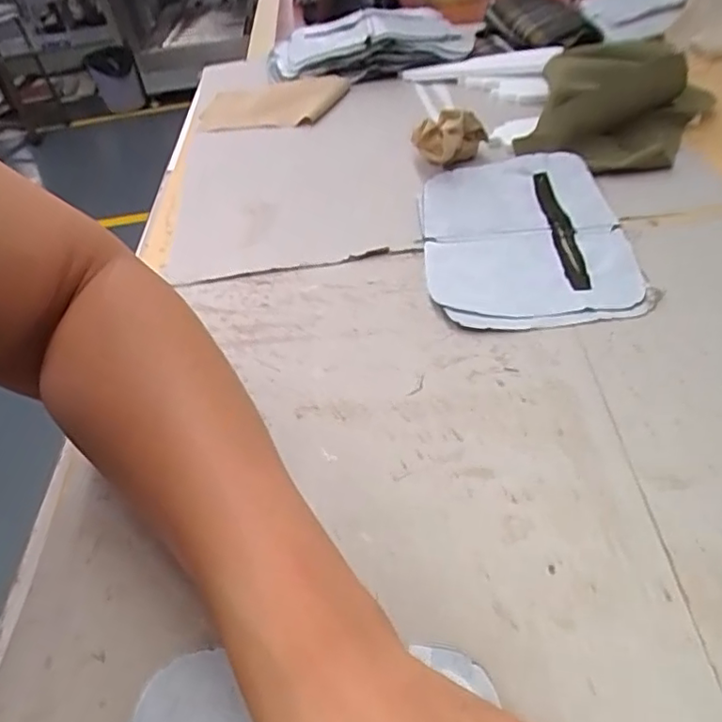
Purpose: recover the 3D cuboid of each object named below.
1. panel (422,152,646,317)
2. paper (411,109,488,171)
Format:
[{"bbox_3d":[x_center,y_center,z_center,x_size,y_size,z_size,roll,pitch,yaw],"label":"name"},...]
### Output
[{"bbox_3d":[0.114,-0.098,0.444,0.134,0.015,0.191,-2,41,6],"label":"panel"},{"bbox_3d":[0.077,-0.202,0.541,0.061,0.040,0.036,6,42,15],"label":"paper"}]

